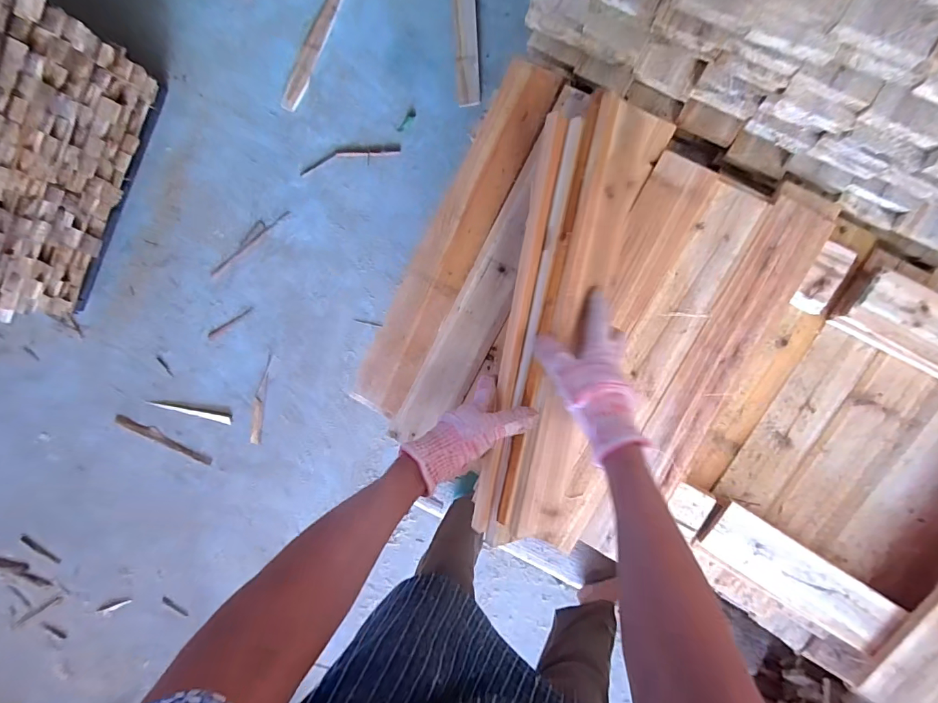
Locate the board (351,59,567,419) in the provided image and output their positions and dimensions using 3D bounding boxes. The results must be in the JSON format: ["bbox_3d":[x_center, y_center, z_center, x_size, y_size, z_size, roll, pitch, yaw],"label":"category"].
[{"bbox_3d":[-0.023,-0.143,0.554,0.078,0.012,0.480,29,96,8],"label":"board"}]

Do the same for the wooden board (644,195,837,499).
[{"bbox_3d":[0.320,-0.006,0.515,0.082,0.010,0.370,30,96,8],"label":"wooden board"}]

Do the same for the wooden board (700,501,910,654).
[{"bbox_3d":[0.424,0.289,0.548,0.203,0.034,0.076,32,96,8],"label":"wooden board"}]

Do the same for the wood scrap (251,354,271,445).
[{"bbox_3d":[-0.844,0.197,1.700,0.048,0.016,0.363,11,93,9],"label":"wood scrap"}]

